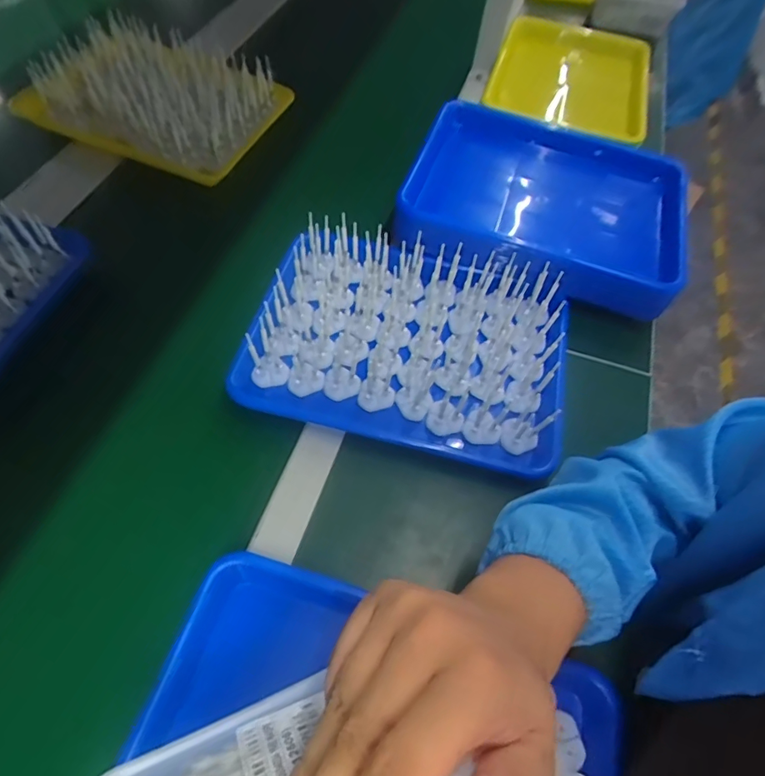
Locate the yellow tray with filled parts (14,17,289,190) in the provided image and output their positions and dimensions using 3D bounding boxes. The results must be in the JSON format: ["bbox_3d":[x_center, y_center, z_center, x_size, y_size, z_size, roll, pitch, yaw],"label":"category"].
[{"bbox_3d":[-0.321,-0.423,0.718,0.298,0.077,0.229,22,60,9],"label":"yellow tray with filled parts"}]

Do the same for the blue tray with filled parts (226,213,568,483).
[{"bbox_3d":[0.035,-0.055,0.532,0.323,0.075,0.248,14,59,4],"label":"blue tray with filled parts"}]

